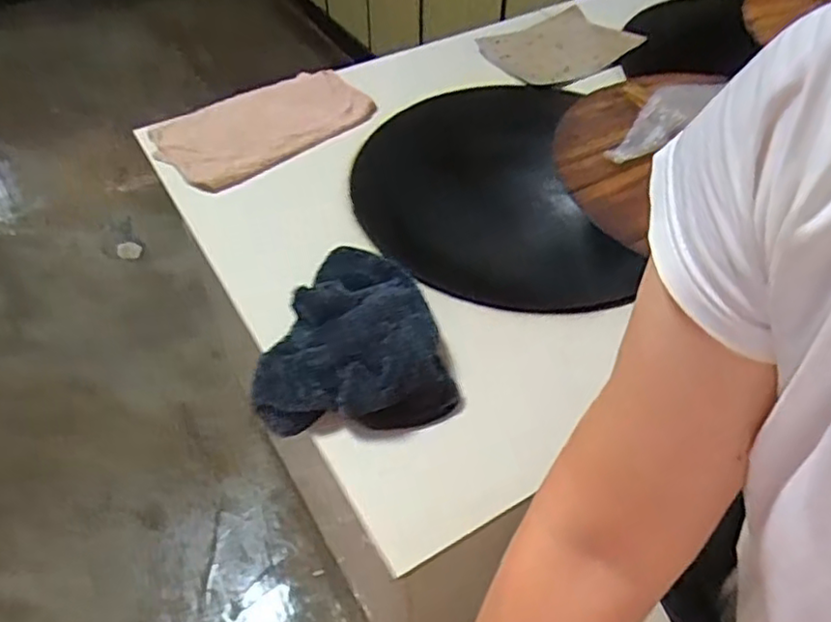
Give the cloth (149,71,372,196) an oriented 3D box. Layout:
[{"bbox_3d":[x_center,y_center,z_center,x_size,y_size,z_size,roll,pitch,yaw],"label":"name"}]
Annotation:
[{"bbox_3d":[-0.230,-0.295,1.030,0.331,0.039,0.182,-35,57,-27],"label":"cloth"}]

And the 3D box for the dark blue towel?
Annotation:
[{"bbox_3d":[-0.077,0.012,0.720,0.202,0.063,0.240,-8,49,-7],"label":"dark blue towel"}]

